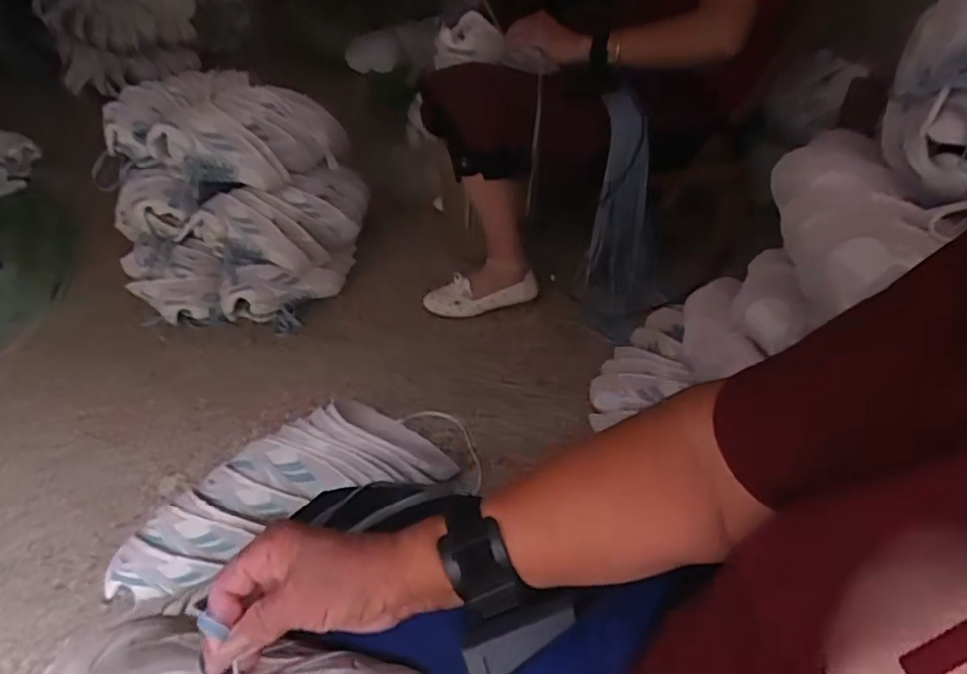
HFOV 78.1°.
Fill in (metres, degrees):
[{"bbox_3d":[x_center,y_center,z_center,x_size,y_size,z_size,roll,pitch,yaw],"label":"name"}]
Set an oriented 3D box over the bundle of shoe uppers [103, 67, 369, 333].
[{"bbox_3d":[-0.538,-0.319,1.326,0.477,0.382,0.487,5,44,7],"label":"bundle of shoe uppers"}]

